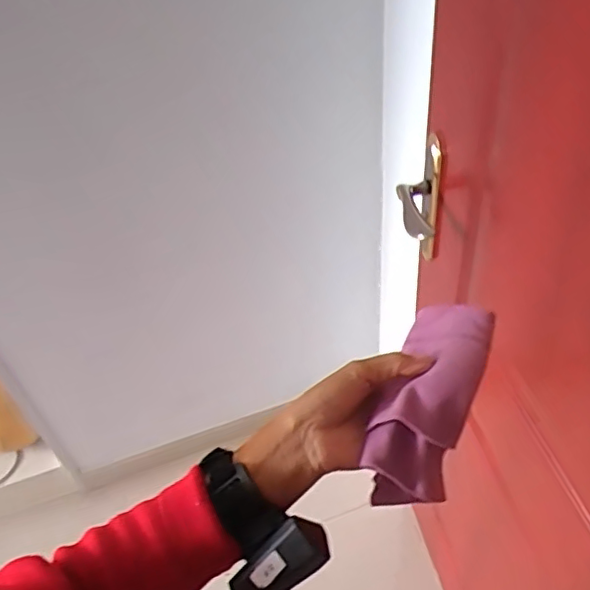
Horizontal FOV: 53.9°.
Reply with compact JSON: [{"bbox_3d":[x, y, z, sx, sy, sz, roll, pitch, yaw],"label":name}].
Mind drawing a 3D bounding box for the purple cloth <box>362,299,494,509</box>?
[{"bbox_3d":[0.095,0.076,0.424,0.066,0.050,0.153,19,71,19],"label":"purple cloth"}]

